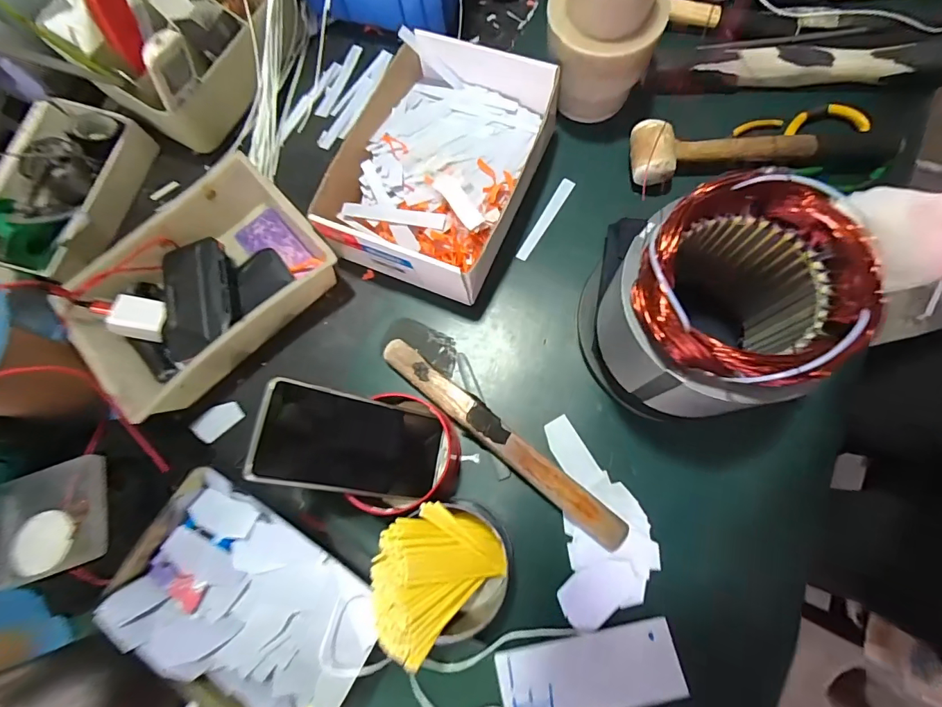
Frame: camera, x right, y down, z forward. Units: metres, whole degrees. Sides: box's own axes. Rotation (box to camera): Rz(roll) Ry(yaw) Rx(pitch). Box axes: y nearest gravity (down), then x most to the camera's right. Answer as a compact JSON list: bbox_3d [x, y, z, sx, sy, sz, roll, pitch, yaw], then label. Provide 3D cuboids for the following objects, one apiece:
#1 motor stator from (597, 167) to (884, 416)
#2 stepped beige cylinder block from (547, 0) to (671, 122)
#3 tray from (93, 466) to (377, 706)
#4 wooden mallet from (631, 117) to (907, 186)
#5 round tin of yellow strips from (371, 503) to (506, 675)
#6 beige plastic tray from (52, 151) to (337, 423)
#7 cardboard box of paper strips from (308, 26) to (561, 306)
[{"bbox_3d":[0.178,-0.033,0.354,0.136,0.163,0.135,0,78,2],"label":"motor stator"},{"bbox_3d":[0.130,-0.314,0.453,0.108,0.156,0.090,7,77,5],"label":"stepped beige cylinder block"},{"bbox_3d":[-0.189,0.210,0.381,0.225,0.047,0.141,32,81,10],"label":"tray"},{"bbox_3d":[0.301,-0.216,0.477,0.259,0.049,0.057,-4,76,2],"label":"wooden mallet"},{"bbox_3d":[-0.021,0.178,0.365,0.098,0.086,0.109,-9,76,1],"label":"round tin of yellow strips"},{"bbox_3d":[-0.280,-0.073,0.470,0.247,0.057,0.172,-39,78,-6],"label":"beige plastic tray"},{"bbox_3d":[-0.036,-0.199,0.474,0.196,0.073,0.245,23,79,6],"label":"cardboard box of paper strips"}]

